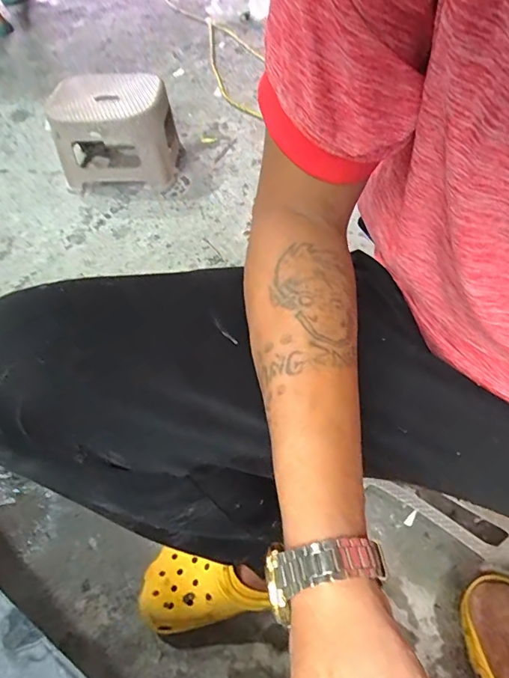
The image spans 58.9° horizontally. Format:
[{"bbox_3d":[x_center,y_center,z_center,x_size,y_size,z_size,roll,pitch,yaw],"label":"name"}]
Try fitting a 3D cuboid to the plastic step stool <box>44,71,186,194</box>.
[{"bbox_3d":[-0.336,-0.514,1.115,0.288,0.187,0.244,-5,55,-2],"label":"plastic step stool"}]

